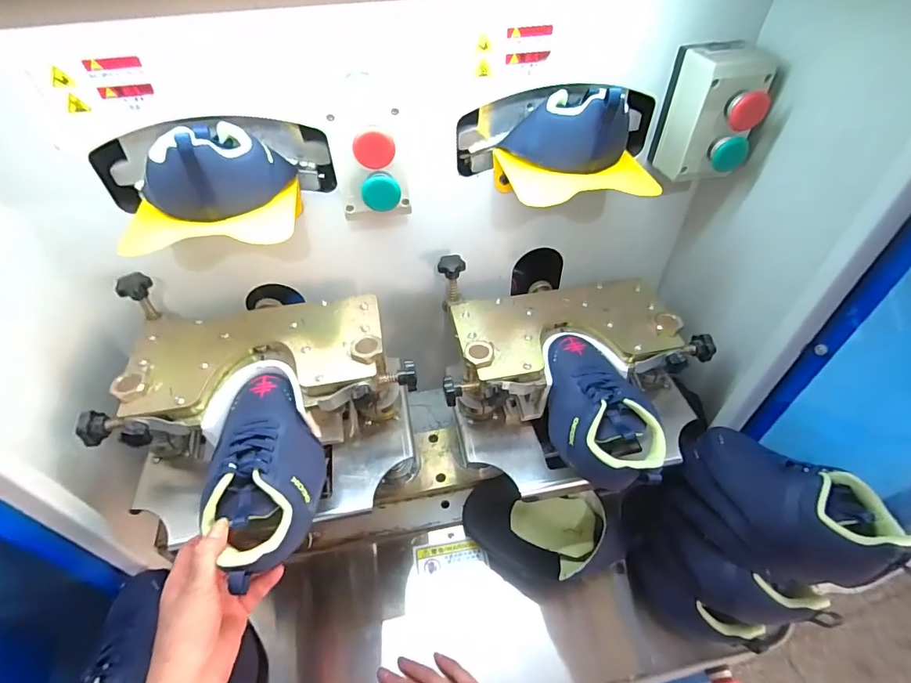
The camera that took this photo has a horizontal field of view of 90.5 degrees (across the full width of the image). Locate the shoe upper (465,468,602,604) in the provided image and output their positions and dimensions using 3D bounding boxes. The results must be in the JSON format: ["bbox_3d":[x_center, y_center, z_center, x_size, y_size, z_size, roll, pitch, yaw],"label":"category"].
[{"bbox_3d":[0.109,0.247,0.620,0.202,0.060,0.135,23,51,21],"label":"shoe upper"}]

